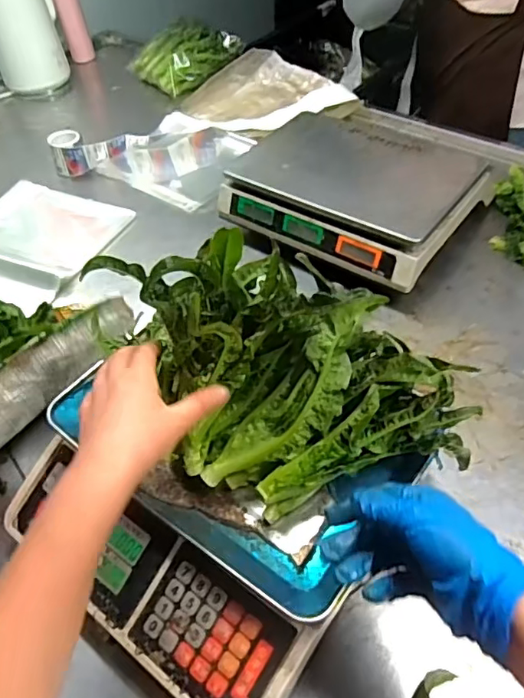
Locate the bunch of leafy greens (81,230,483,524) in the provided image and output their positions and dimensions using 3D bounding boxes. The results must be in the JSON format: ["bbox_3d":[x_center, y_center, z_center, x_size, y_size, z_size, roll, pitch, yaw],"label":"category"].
[{"bbox_3d":[0.011,0.019,0.450,0.263,0.156,0.167,34,59,29],"label":"bunch of leafy greens"}]

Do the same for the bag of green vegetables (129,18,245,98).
[{"bbox_3d":[-0.174,-0.683,1.254,0.214,0.097,0.171,-31,54,-21],"label":"bag of green vegetables"}]

